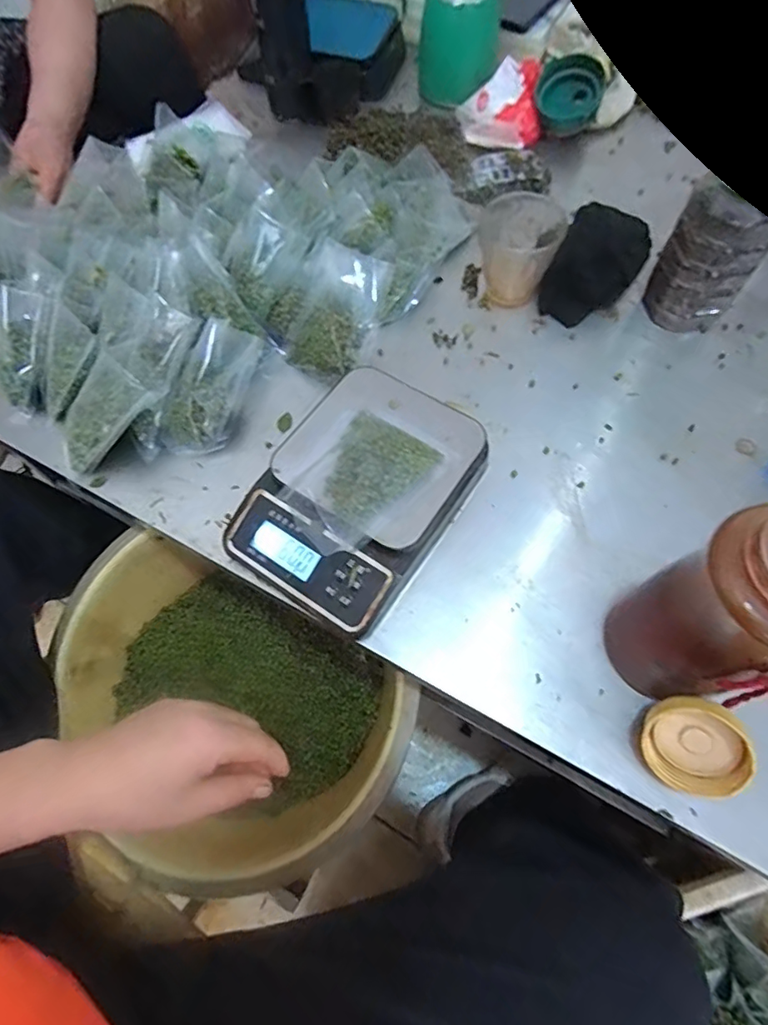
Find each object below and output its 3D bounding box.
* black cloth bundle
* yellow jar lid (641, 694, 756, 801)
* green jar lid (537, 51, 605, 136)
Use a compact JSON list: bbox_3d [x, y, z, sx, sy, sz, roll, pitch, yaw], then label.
[{"bbox_3d":[0.230,-0.269,0.585,0.086,0.064,0.112,30,70,14],"label":"black cloth bundle"},{"bbox_3d":[0.219,0.165,0.375,0.066,0.022,0.067,1,92,27],"label":"yellow jar lid"},{"bbox_3d":[0.253,-0.571,0.726,0.086,0.024,0.091,2,105,8],"label":"green jar lid"}]

